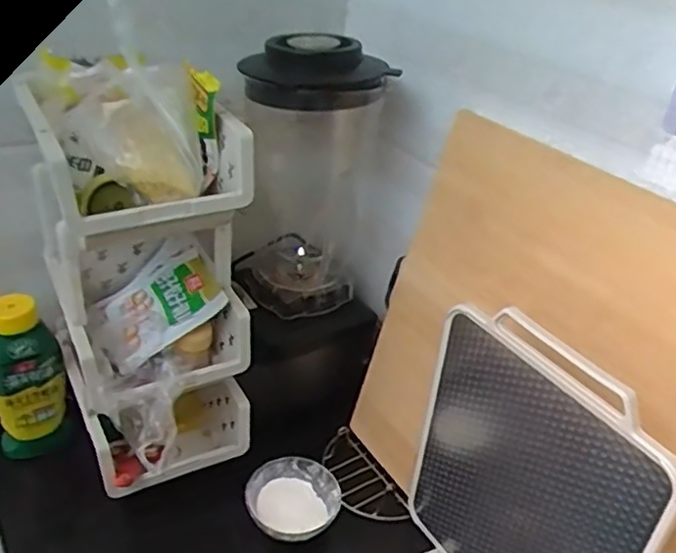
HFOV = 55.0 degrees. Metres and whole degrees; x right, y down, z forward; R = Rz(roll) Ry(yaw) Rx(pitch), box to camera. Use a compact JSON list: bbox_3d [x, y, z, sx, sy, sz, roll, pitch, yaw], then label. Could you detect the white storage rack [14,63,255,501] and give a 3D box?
[{"bbox_3d":[-0.236,0.014,0.803,0.197,0.506,0.305,-14,36,-29],"label":"white storage rack"}]

